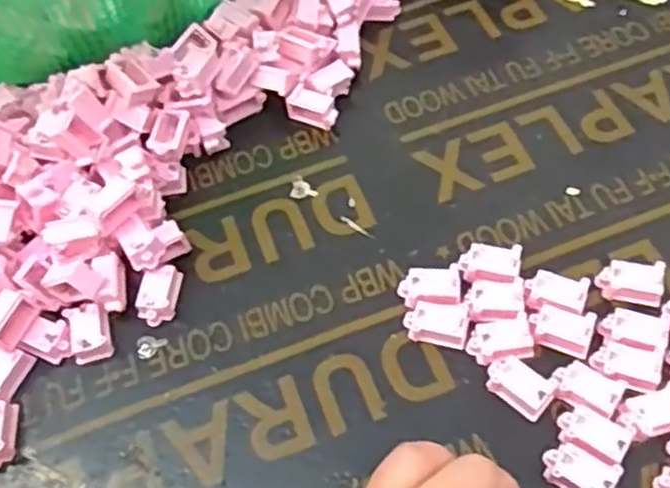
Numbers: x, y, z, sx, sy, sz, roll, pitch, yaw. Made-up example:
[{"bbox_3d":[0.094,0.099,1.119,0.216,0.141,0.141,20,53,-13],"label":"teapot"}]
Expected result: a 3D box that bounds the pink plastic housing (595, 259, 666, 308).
[{"bbox_3d":[0.144,0.019,0.358,0.030,0.015,0.018,11,60,11],"label":"pink plastic housing"}]

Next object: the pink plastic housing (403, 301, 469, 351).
[{"bbox_3d":[0.049,0.039,0.355,0.029,0.011,0.018,8,60,9],"label":"pink plastic housing"}]

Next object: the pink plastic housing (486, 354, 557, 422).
[{"bbox_3d":[0.084,0.065,0.336,0.030,0.012,0.017,37,68,23],"label":"pink plastic housing"}]

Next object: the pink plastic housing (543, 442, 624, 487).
[{"bbox_3d":[0.105,0.098,0.314,0.030,0.012,0.018,30,65,20],"label":"pink plastic housing"}]

